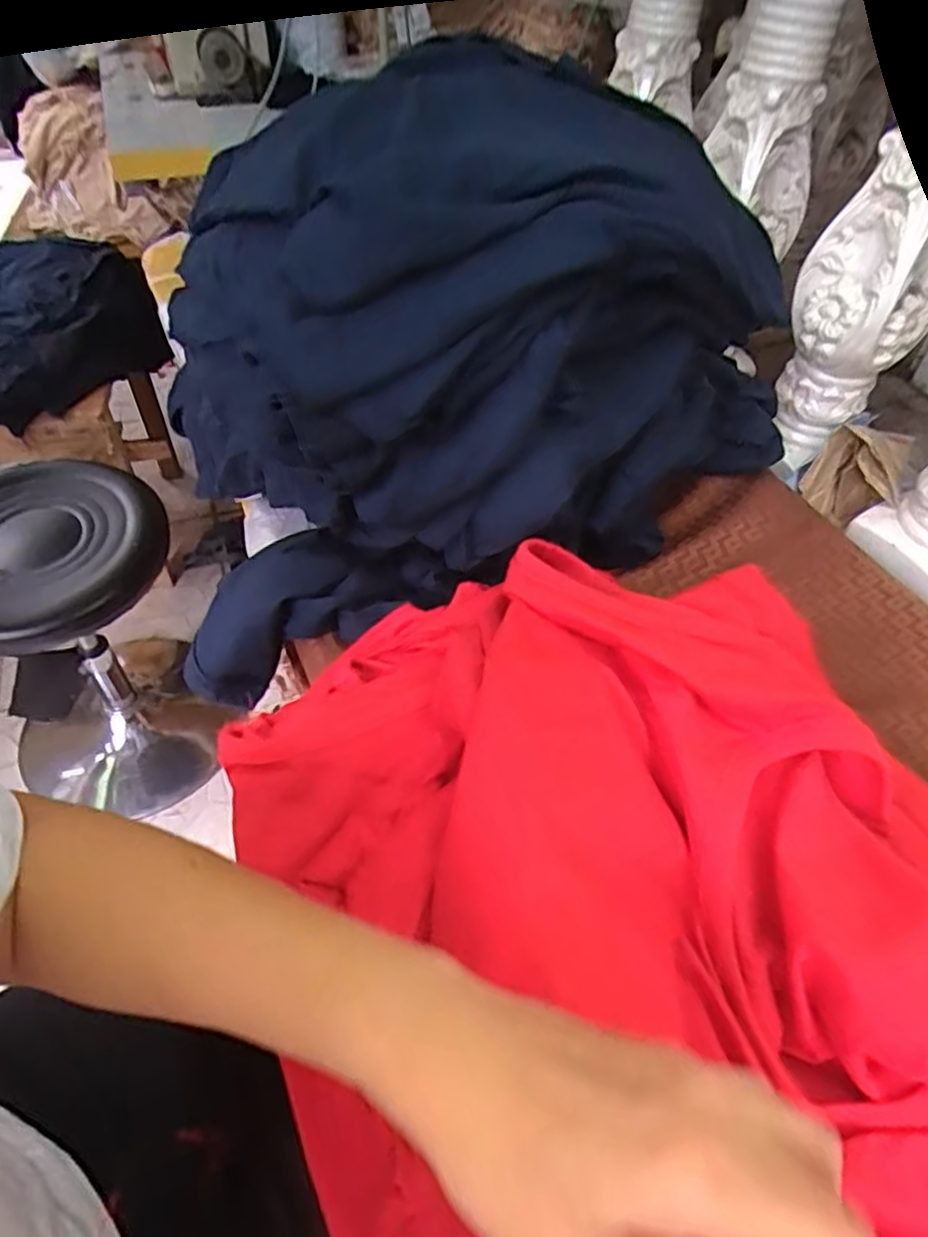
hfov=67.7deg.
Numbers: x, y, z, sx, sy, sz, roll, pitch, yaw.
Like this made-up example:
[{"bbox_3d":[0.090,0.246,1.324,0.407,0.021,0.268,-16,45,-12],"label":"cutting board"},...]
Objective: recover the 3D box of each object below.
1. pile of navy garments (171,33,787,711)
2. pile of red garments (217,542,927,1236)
[{"bbox_3d":[0.015,-0.215,0.588,0.555,0.338,0.324,-20,54,-20],"label":"pile of navy garments"},{"bbox_3d":[0.121,0.187,0.329,0.374,0.143,0.553,-19,53,-20],"label":"pile of red garments"}]

